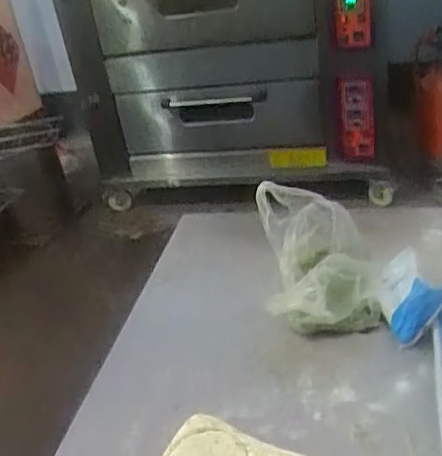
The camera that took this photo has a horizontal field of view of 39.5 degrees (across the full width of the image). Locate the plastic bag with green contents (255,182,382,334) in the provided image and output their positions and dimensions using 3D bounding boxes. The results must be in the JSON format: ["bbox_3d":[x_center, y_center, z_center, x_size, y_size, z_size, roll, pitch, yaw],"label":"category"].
[{"bbox_3d":[0.148,0.047,0.971,0.162,0.146,0.223,-5,30,7],"label":"plastic bag with green contents"}]

